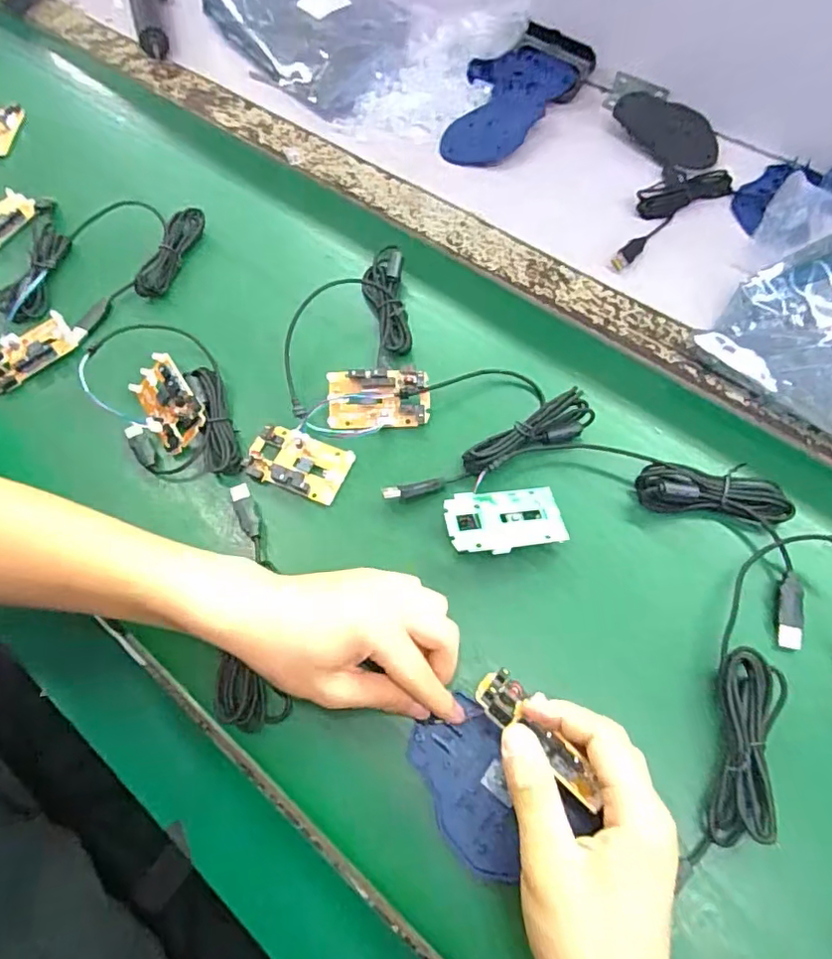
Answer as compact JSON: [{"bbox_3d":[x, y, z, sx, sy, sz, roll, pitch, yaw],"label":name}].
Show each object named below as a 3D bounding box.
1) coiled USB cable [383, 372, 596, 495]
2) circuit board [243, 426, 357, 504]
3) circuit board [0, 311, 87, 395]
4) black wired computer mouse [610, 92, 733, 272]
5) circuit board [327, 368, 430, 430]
[{"bbox_3d":[0.041,-0.045,0.418,0.158,0.028,0.087,-23,66,-8],"label":"coiled USB cable"},{"bbox_3d":[-0.089,-0.013,0.421,0.077,0.011,0.043,18,67,11],"label":"circuit board"},{"bbox_3d":[-0.327,-0.111,0.478,0.084,0.012,0.046,-33,68,-12],"label":"circuit board"},{"bbox_3d":[0.237,-0.276,0.526,0.102,0.023,0.216,7,65,6],"label":"black wired computer mouse"},{"bbox_3d":[-0.030,-0.062,0.441,0.080,0.010,0.047,0,95,5],"label":"circuit board"}]

